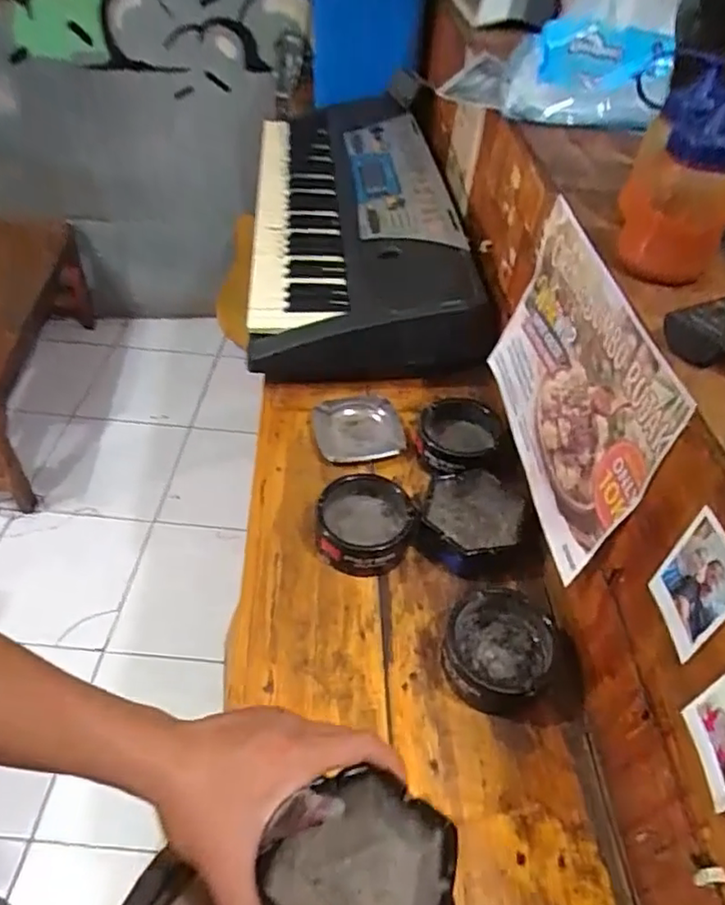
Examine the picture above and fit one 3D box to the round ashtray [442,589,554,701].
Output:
[{"bbox_3d":[0.126,0.181,0.564,0.097,0.042,0.106,2,46,-3],"label":"round ashtray"}]

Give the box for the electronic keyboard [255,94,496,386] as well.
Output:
[{"bbox_3d":[-0.012,-0.409,1.077,0.341,0.122,0.885,-1,46,-6],"label":"electronic keyboard"}]

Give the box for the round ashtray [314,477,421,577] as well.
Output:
[{"bbox_3d":[0.004,0.073,0.654,0.101,0.042,0.104,2,46,-3],"label":"round ashtray"}]

